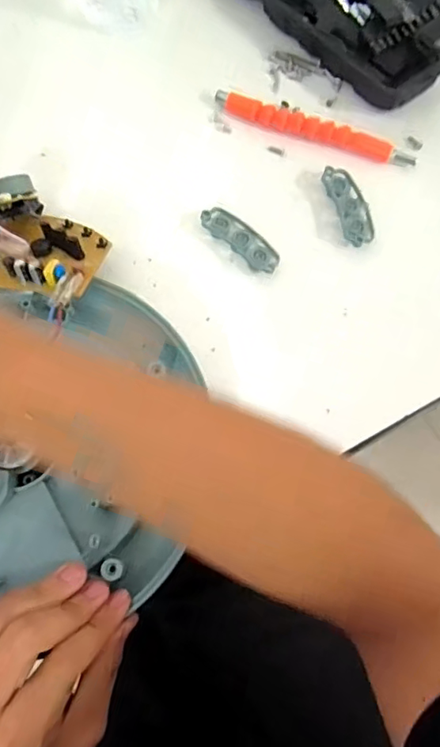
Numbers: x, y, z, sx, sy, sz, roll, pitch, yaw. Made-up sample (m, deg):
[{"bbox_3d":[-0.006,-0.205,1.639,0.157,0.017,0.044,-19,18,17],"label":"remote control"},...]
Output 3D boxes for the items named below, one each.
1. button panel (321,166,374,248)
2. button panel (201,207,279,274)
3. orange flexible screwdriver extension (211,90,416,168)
[{"bbox_3d":[0.100,-0.129,0.424,0.029,0.006,0.070,-8,70,-22],"label":"button panel"},{"bbox_3d":[0.016,-0.101,0.420,0.069,0.010,0.020,42,75,14],"label":"button panel"},{"bbox_3d":[0.075,-0.199,0.449,0.168,0.016,0.017,22,71,8],"label":"orange flexible screwdriver extension"}]

